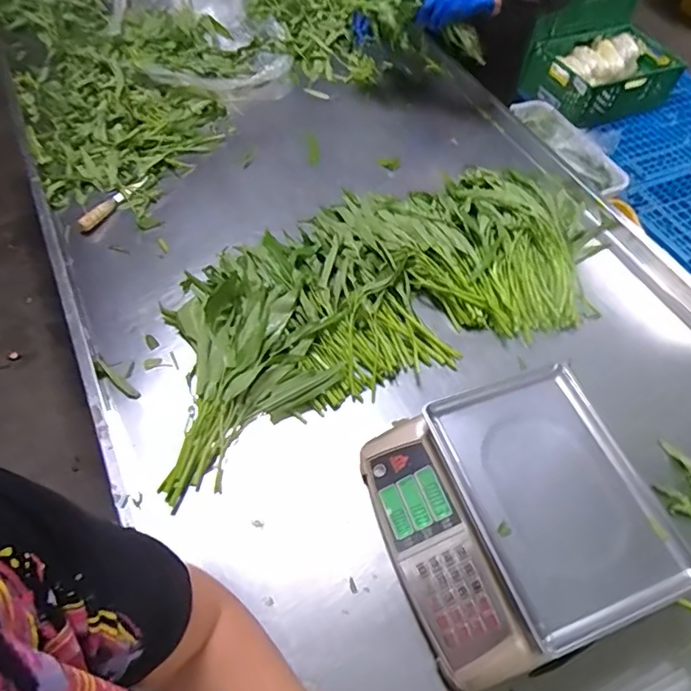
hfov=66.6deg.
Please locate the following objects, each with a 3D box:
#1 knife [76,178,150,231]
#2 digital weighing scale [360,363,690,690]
[{"bbox_3d":[-0.431,-0.269,0.982,0.021,0.026,0.168,15,41,6],"label":"knife"},{"bbox_3d":[0.209,0.210,0.660,0.306,0.126,0.315,-13,57,-14],"label":"digital weighing scale"}]

